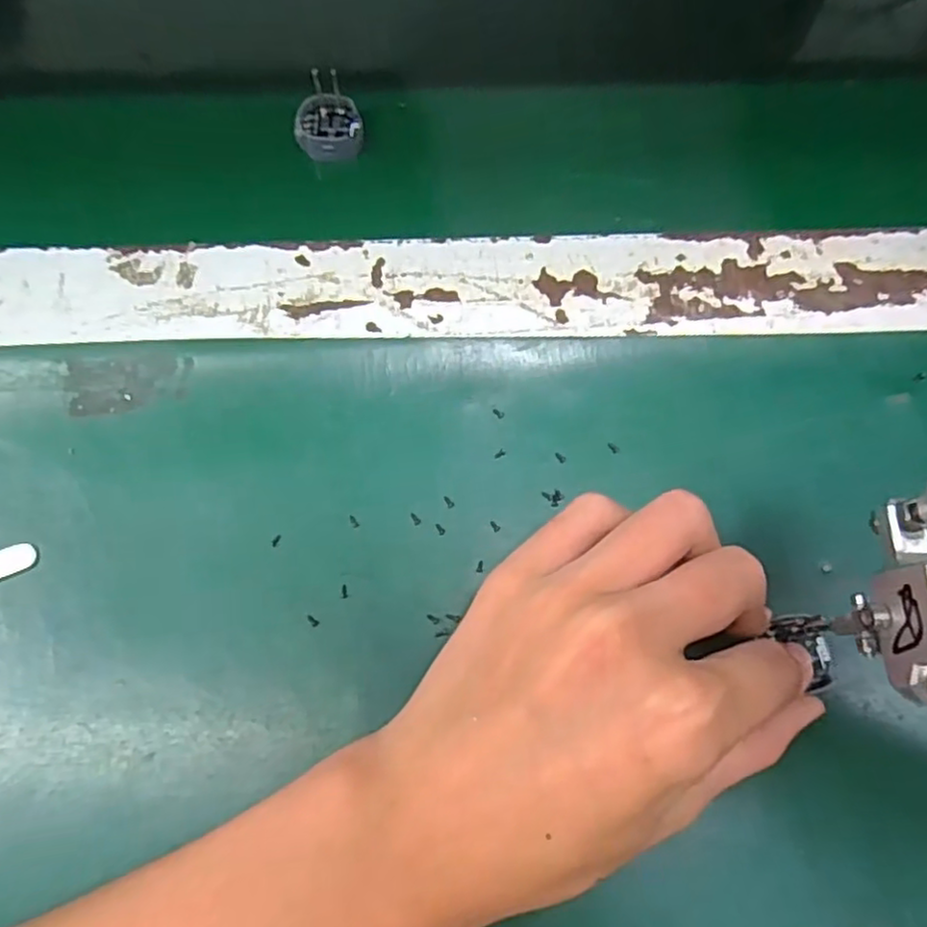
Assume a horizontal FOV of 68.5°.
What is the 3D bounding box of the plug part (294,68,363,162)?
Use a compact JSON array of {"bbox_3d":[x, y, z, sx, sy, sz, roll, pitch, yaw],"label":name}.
[{"bbox_3d":[-0.060,-0.155,0.304,0.028,0.013,0.037,-1,70,-2],"label":"plug part"}]

